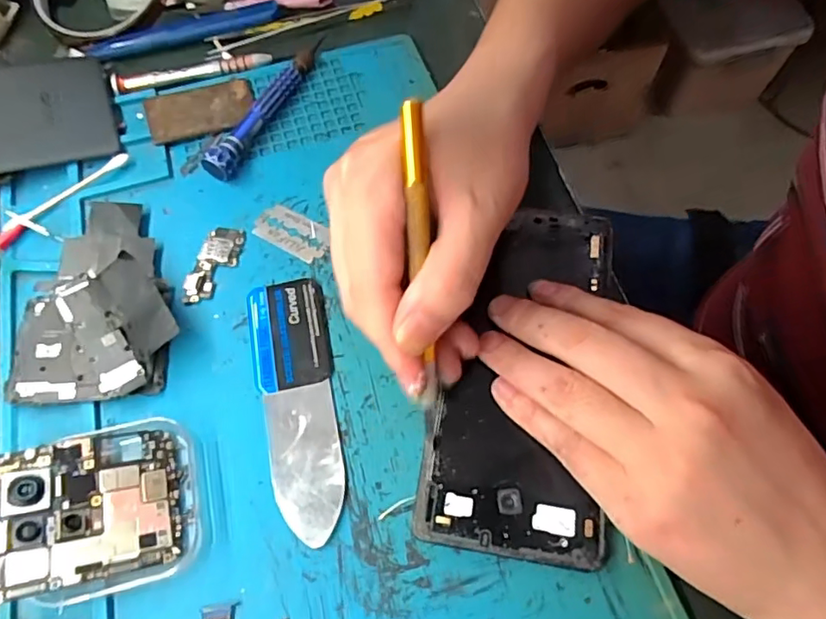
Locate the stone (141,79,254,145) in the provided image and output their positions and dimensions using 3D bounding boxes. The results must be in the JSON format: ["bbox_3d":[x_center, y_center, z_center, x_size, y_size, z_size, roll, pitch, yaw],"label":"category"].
[{"bbox_3d":[-0.124,-0.117,0.328,0.059,0.004,0.039,-17,65,-8],"label":"stone"}]

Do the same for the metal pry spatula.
[{"bbox_3d":[-0.052,0.039,0.252,0.035,0.004,0.119,-11,64,-5],"label":"metal pry spatula"}]

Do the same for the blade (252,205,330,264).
[{"bbox_3d":[-0.063,-0.041,0.293,0.041,0.004,0.022,28,67,13],"label":"blade"}]

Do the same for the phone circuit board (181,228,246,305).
[{"bbox_3d":[-0.100,-0.023,0.283,0.020,0.004,0.045,12,64,6],"label":"phone circuit board"}]

